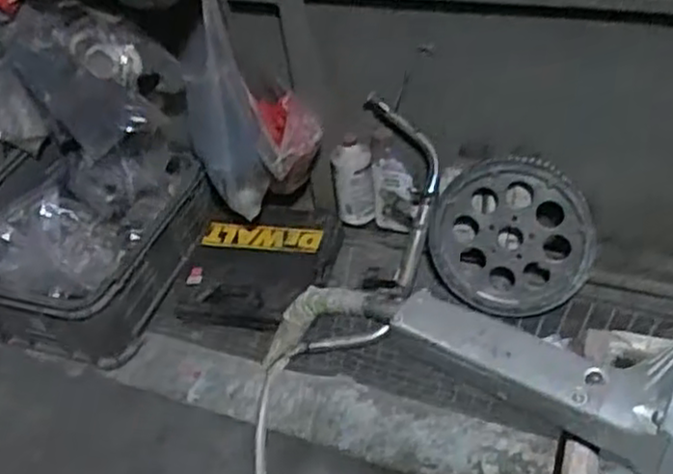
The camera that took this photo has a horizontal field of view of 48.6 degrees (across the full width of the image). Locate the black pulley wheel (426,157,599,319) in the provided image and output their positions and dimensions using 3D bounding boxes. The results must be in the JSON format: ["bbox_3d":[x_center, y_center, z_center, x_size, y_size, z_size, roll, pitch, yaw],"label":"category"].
[{"bbox_3d":[0.348,0.008,1.504,0.320,0.334,0.050,11,26,16],"label":"black pulley wheel"}]

